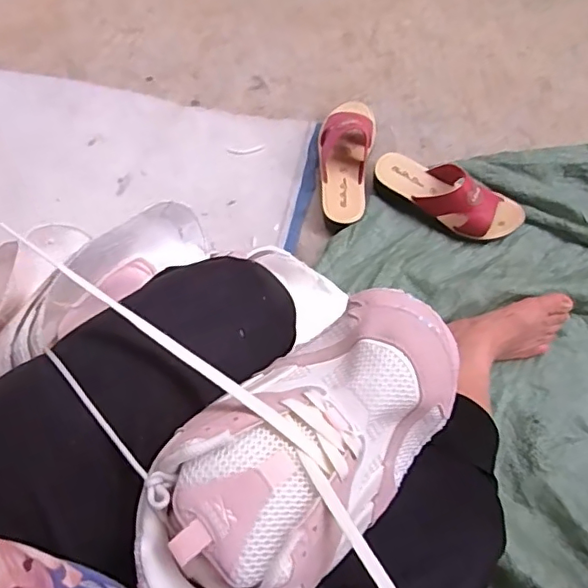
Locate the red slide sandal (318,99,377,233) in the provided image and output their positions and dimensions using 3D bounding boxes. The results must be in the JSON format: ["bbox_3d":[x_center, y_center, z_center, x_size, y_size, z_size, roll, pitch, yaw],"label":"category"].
[{"bbox_3d":[0.077,-0.208,0.859,0.081,0.064,0.230,9,69,3],"label":"red slide sandal"}]

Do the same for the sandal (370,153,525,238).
[{"bbox_3d":[0.231,-0.154,0.830,0.229,0.069,0.088,28,71,10],"label":"sandal"}]

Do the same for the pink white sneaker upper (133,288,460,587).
[{"bbox_3d":[0.009,0.101,0.358,0.243,0.065,0.117,-42,75,-17],"label":"pink white sneaker upper"}]

